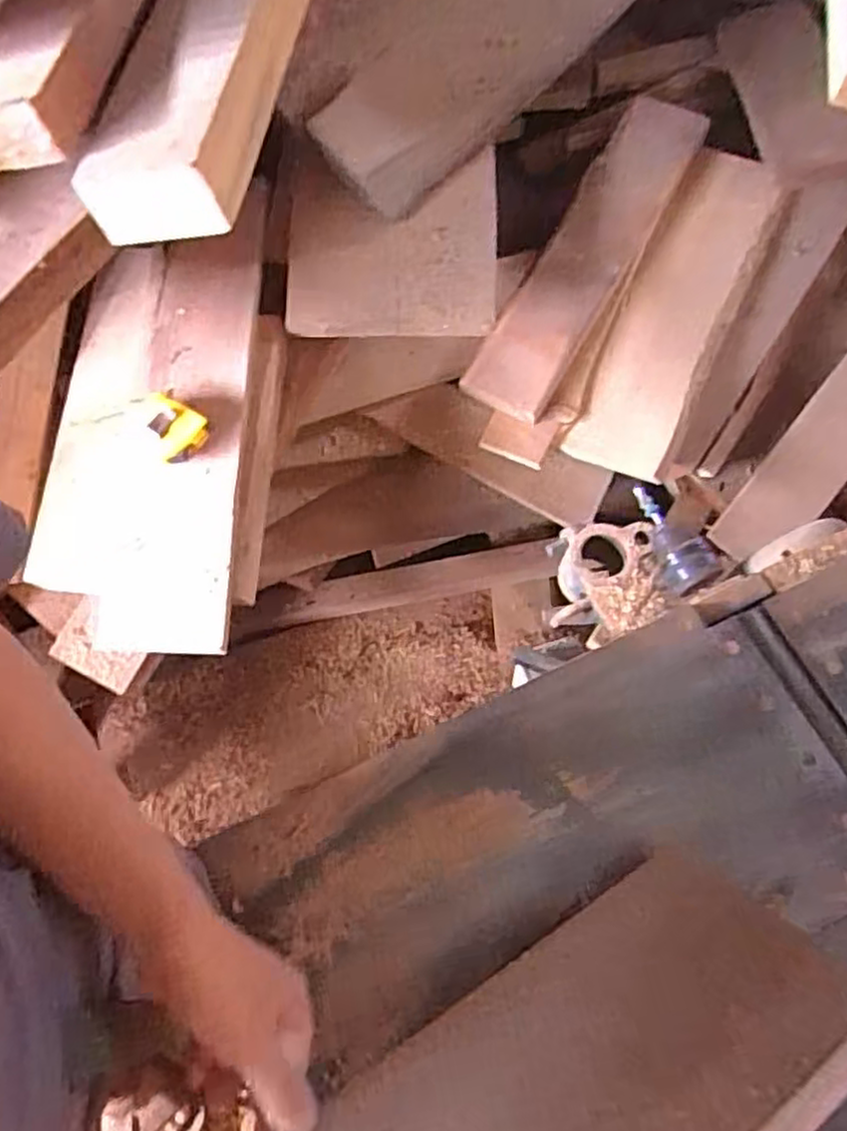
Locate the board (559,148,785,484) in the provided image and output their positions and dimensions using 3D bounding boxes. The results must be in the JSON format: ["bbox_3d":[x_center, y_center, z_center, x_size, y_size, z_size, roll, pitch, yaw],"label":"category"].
[{"bbox_3d":[0.390,-0.400,1.129,0.148,0.030,0.560,25,80,8],"label":"board"}]

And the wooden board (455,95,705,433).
[{"bbox_3d":[0.257,-0.486,1.116,0.135,0.043,0.581,30,81,11],"label":"wooden board"}]

